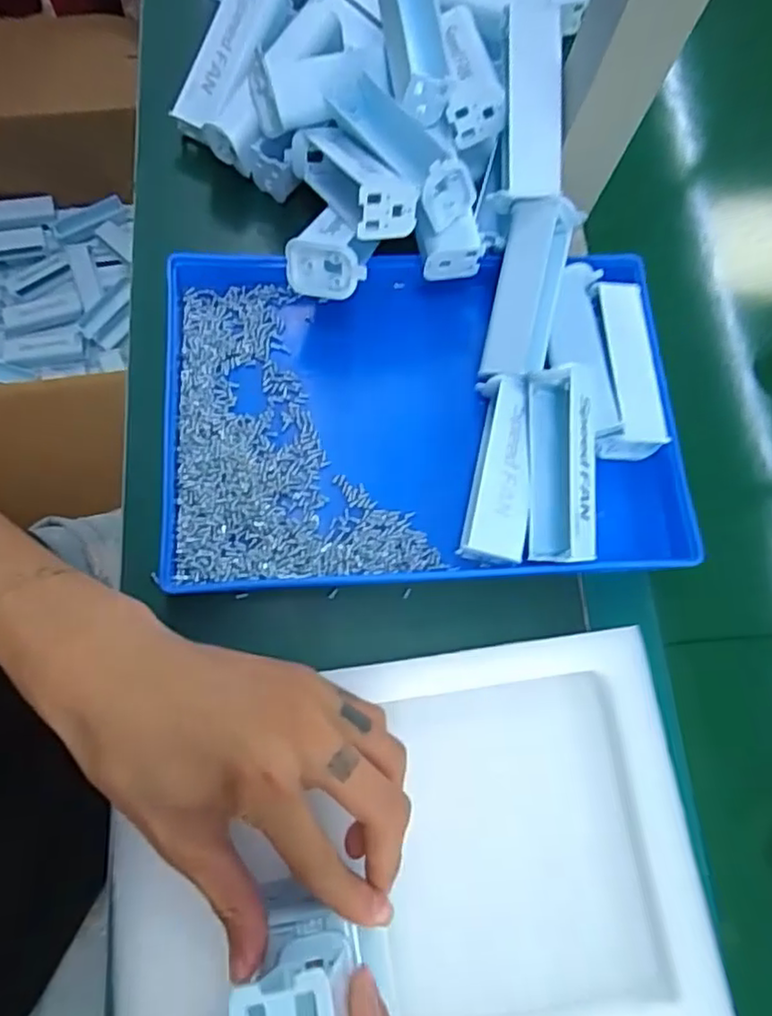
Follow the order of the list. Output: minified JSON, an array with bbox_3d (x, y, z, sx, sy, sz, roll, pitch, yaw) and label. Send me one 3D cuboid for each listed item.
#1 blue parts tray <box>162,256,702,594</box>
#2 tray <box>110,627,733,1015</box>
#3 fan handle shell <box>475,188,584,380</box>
[{"bbox_3d":[0.020,-0.052,0.371,0.280,0.027,0.188,-2,74,-7],"label":"blue parts tray"},{"bbox_3d":[0.015,0.167,0.298,0.256,0.036,0.187,-7,75,-9],"label":"tray"},{"bbox_3d":[0.076,-0.124,0.366,0.045,0.027,0.105,10,88,1],"label":"fan handle shell"}]

